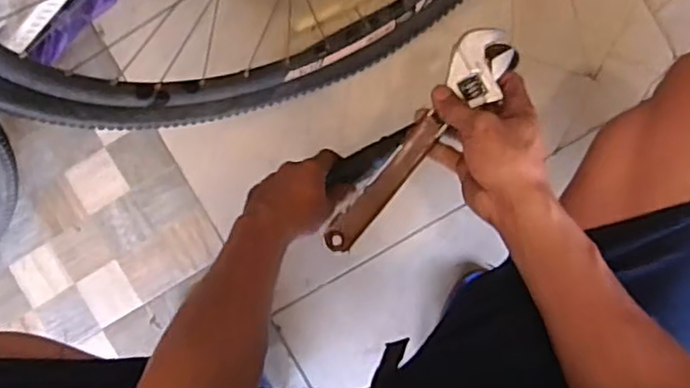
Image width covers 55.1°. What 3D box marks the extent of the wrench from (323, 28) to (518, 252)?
[{"bbox_3d":[0.064,-0.045,0.588,0.049,0.010,0.236,39,98,0],"label":"wrench"}]

